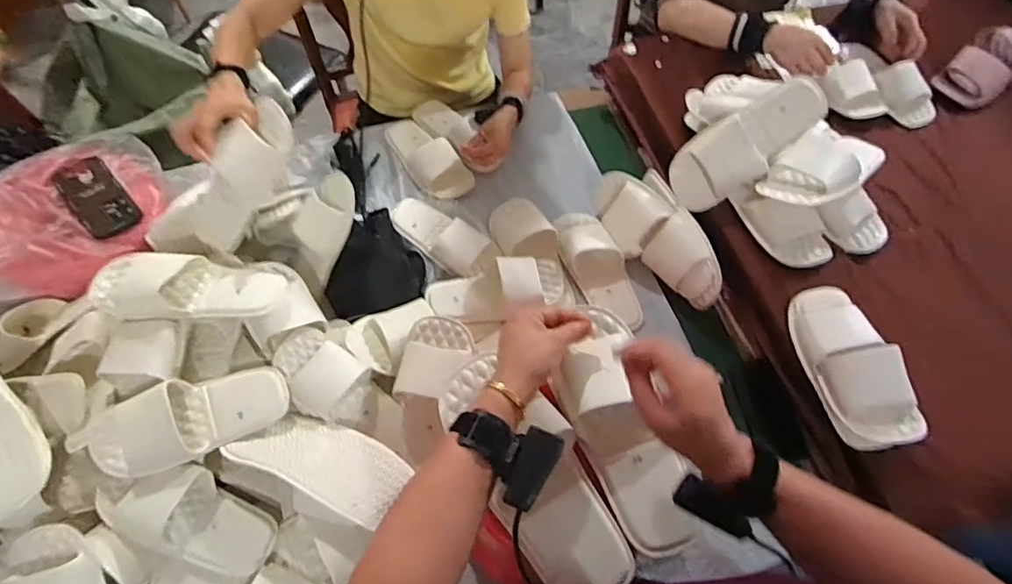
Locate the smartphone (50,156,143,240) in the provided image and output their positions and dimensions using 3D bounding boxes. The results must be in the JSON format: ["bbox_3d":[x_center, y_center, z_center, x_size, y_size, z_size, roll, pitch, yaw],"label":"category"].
[{"bbox_3d":[-0.678,-0.161,0.907,0.078,0.015,0.166,-37,77,-25],"label":"smartphone"}]

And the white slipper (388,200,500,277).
[{"bbox_3d":[-0.114,-0.103,0.984,0.214,0.050,0.092,29,64,14],"label":"white slipper"}]

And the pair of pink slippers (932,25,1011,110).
[{"bbox_3d":[0.995,-0.468,1.124,0.250,0.057,0.117,-33,67,-18],"label":"pair of pink slippers"}]

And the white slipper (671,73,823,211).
[{"bbox_3d":[0.399,-0.247,0.912,0.275,0.076,0.107,-36,64,15],"label":"white slipper"}]

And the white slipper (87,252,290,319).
[{"bbox_3d":[-0.424,-0.004,0.748,0.230,0.076,0.096,-6,61,-5],"label":"white slipper"}]

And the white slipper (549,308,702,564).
[{"bbox_3d":[0.117,0.137,0.588,0.099,0.055,0.263,-14,69,-9],"label":"white slipper"}]

